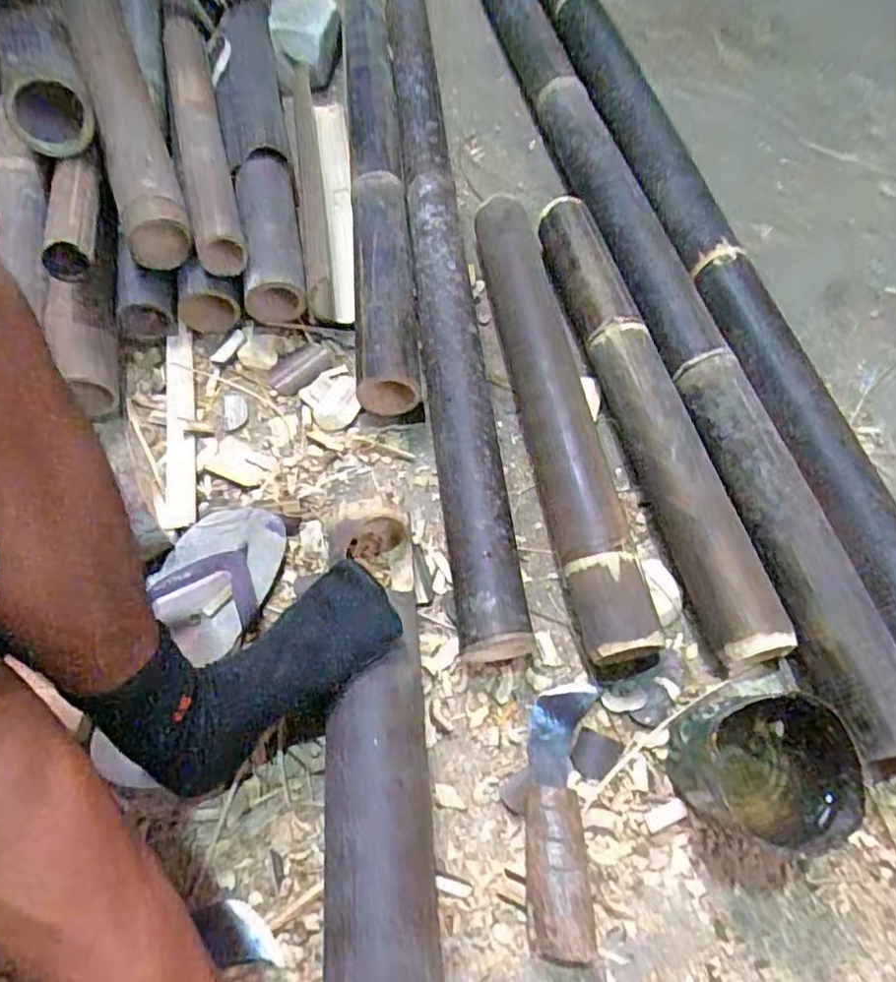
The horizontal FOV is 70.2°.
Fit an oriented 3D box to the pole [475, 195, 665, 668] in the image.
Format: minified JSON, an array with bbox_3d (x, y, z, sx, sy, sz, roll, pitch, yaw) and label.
[{"bbox_3d":[0.110,-0.085,0.660,0.062,0.070,0.539,-10,65,-4],"label":"pole"}]

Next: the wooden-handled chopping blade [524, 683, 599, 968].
[{"bbox_3d":[0.092,0.261,0.518,0.060,0.050,0.197,5,51,3],"label":"wooden-handled chopping blade"}]

